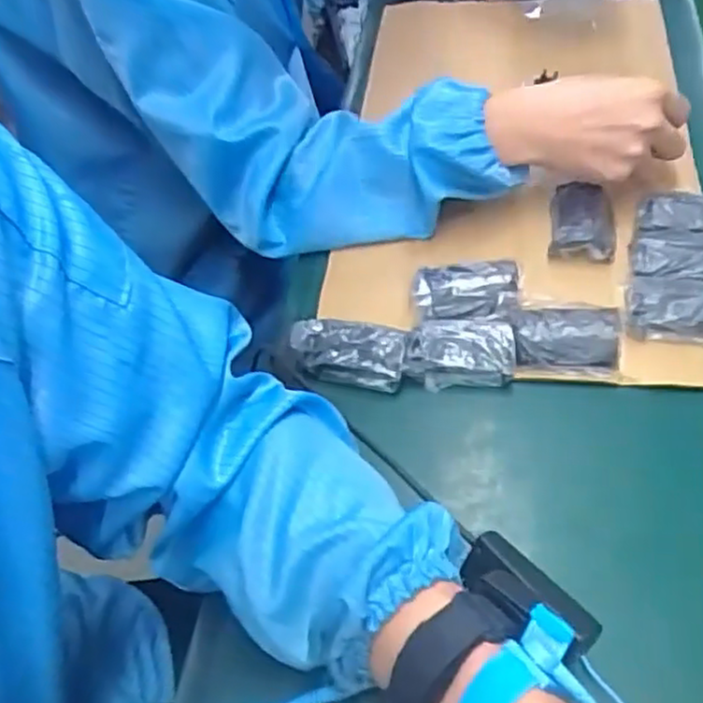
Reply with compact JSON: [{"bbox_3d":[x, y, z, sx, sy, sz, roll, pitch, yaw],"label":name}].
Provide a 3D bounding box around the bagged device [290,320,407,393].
[{"bbox_3d":[-0.001,-0.001,0.503,0.077,0.028,0.040,10,54,12],"label":"bagged device"}]

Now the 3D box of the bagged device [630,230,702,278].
[{"bbox_3d":[0.244,-0.065,0.522,0.076,0.024,0.045,3,53,7],"label":"bagged device"}]

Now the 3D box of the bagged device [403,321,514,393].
[{"bbox_3d":[0.074,0.001,0.494,0.073,0.030,0.041,-3,53,2],"label":"bagged device"}]

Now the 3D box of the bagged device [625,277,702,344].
[{"bbox_3d":[0.234,-0.030,0.500,0.081,0.025,0.048,8,54,10],"label":"bagged device"}]

